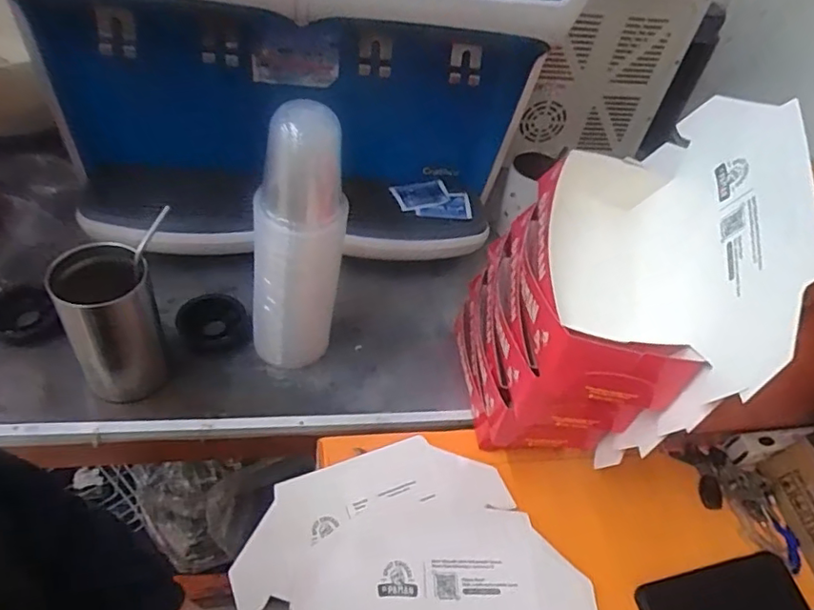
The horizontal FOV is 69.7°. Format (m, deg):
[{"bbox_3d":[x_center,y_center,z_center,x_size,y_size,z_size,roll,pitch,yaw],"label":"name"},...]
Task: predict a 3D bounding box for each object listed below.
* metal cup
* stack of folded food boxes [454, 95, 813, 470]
[{"bbox_3d":[-0.296,0.024,0.601,0.084,0.164,0.086,6,49,-7],"label":"metal cup"},{"bbox_3d":[0.185,-0.004,0.555,0.204,0.326,0.266,4,50,-8],"label":"stack of folded food boxes"}]

